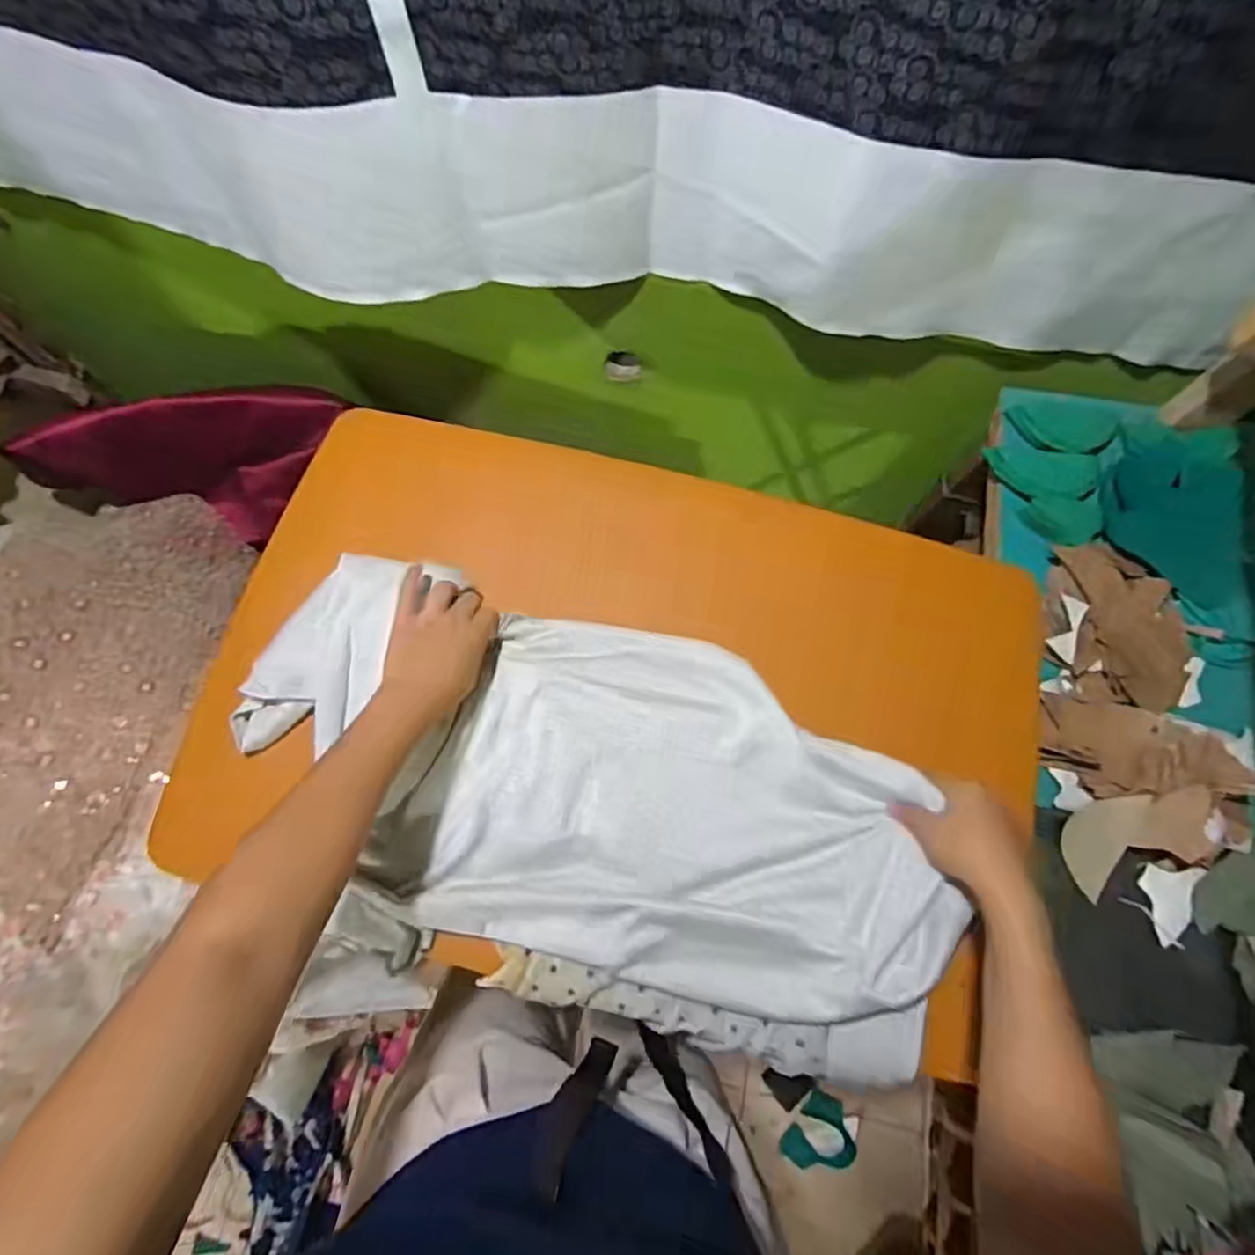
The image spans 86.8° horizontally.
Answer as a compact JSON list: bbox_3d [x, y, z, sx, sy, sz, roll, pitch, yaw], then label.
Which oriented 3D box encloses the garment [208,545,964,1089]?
[{"bbox_3d":[-0.029,0.130,0.549,0.588,0.073,0.274,22,75,5],"label":"garment"}]

